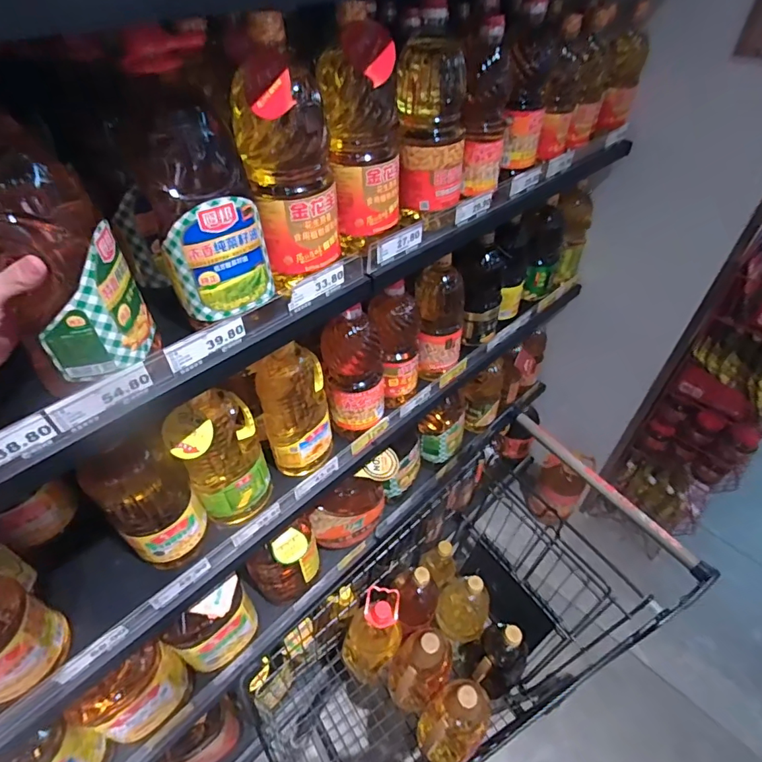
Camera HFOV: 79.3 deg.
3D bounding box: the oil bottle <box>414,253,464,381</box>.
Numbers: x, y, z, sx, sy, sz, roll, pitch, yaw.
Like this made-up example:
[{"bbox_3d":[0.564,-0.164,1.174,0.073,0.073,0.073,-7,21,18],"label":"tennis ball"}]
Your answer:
[{"bbox_3d":[0.117,-0.116,0.943,0.107,0.246,0.080,8,46,7],"label":"oil bottle"}]

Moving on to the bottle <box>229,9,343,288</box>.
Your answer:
[{"bbox_3d":[-0.101,-0.242,0.520,0.104,0.270,0.084,-31,53,-28],"label":"bottle"}]

